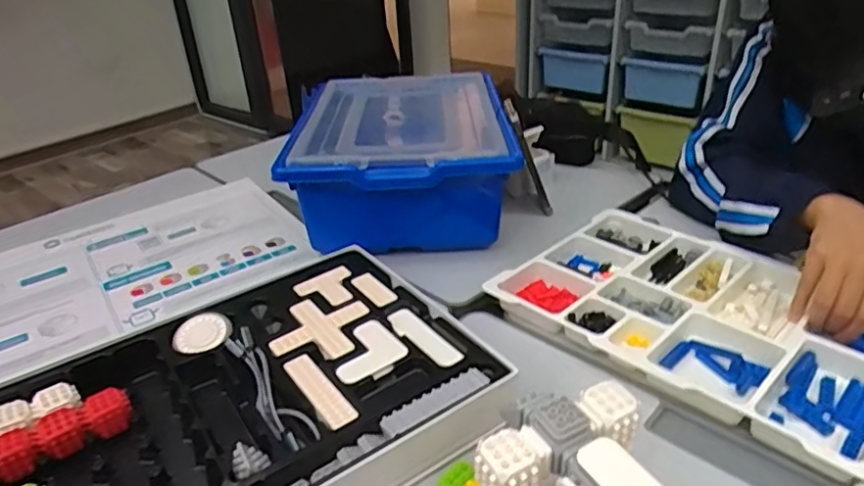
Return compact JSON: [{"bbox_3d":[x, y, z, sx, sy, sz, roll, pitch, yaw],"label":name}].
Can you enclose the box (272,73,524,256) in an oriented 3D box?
[{"bbox_3d":[-0.039,-0.116,0.915,0.278,0.176,0.412,-3,29,1],"label":"box"}]

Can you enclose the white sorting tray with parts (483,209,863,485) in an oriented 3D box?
[{"bbox_3d":[0.287,0.071,0.646,0.269,0.032,0.370,-28,37,-36],"label":"white sorting tray with parts"}]

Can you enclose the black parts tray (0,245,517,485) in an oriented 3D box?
[{"bbox_3d":[-0.226,0.168,0.511,0.543,0.046,0.295,-22,34,-29],"label":"black parts tray"}]

